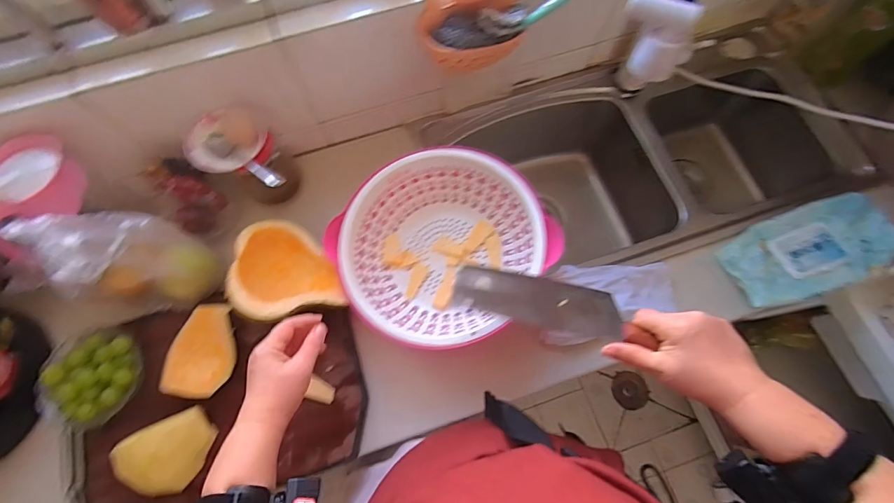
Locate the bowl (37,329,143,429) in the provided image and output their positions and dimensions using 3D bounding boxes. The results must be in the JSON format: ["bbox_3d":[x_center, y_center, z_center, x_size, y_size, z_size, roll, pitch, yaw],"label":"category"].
[{"bbox_3d":[-0.500,0.180,0.576,0.135,0.067,0.126,0,72,0],"label":"bowl"}]

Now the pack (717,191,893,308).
[{"bbox_3d":[0.561,-0.001,0.629,0.241,0.044,0.132,-18,73,-6],"label":"pack"}]

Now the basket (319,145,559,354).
[{"bbox_3d":[-0.015,-0.007,0.602,0.269,0.103,0.280,0,72,0],"label":"basket"}]

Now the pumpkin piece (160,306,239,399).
[{"bbox_3d":[-0.350,0.139,0.578,0.083,0.035,0.125,12,72,4],"label":"pumpkin piece"}]

